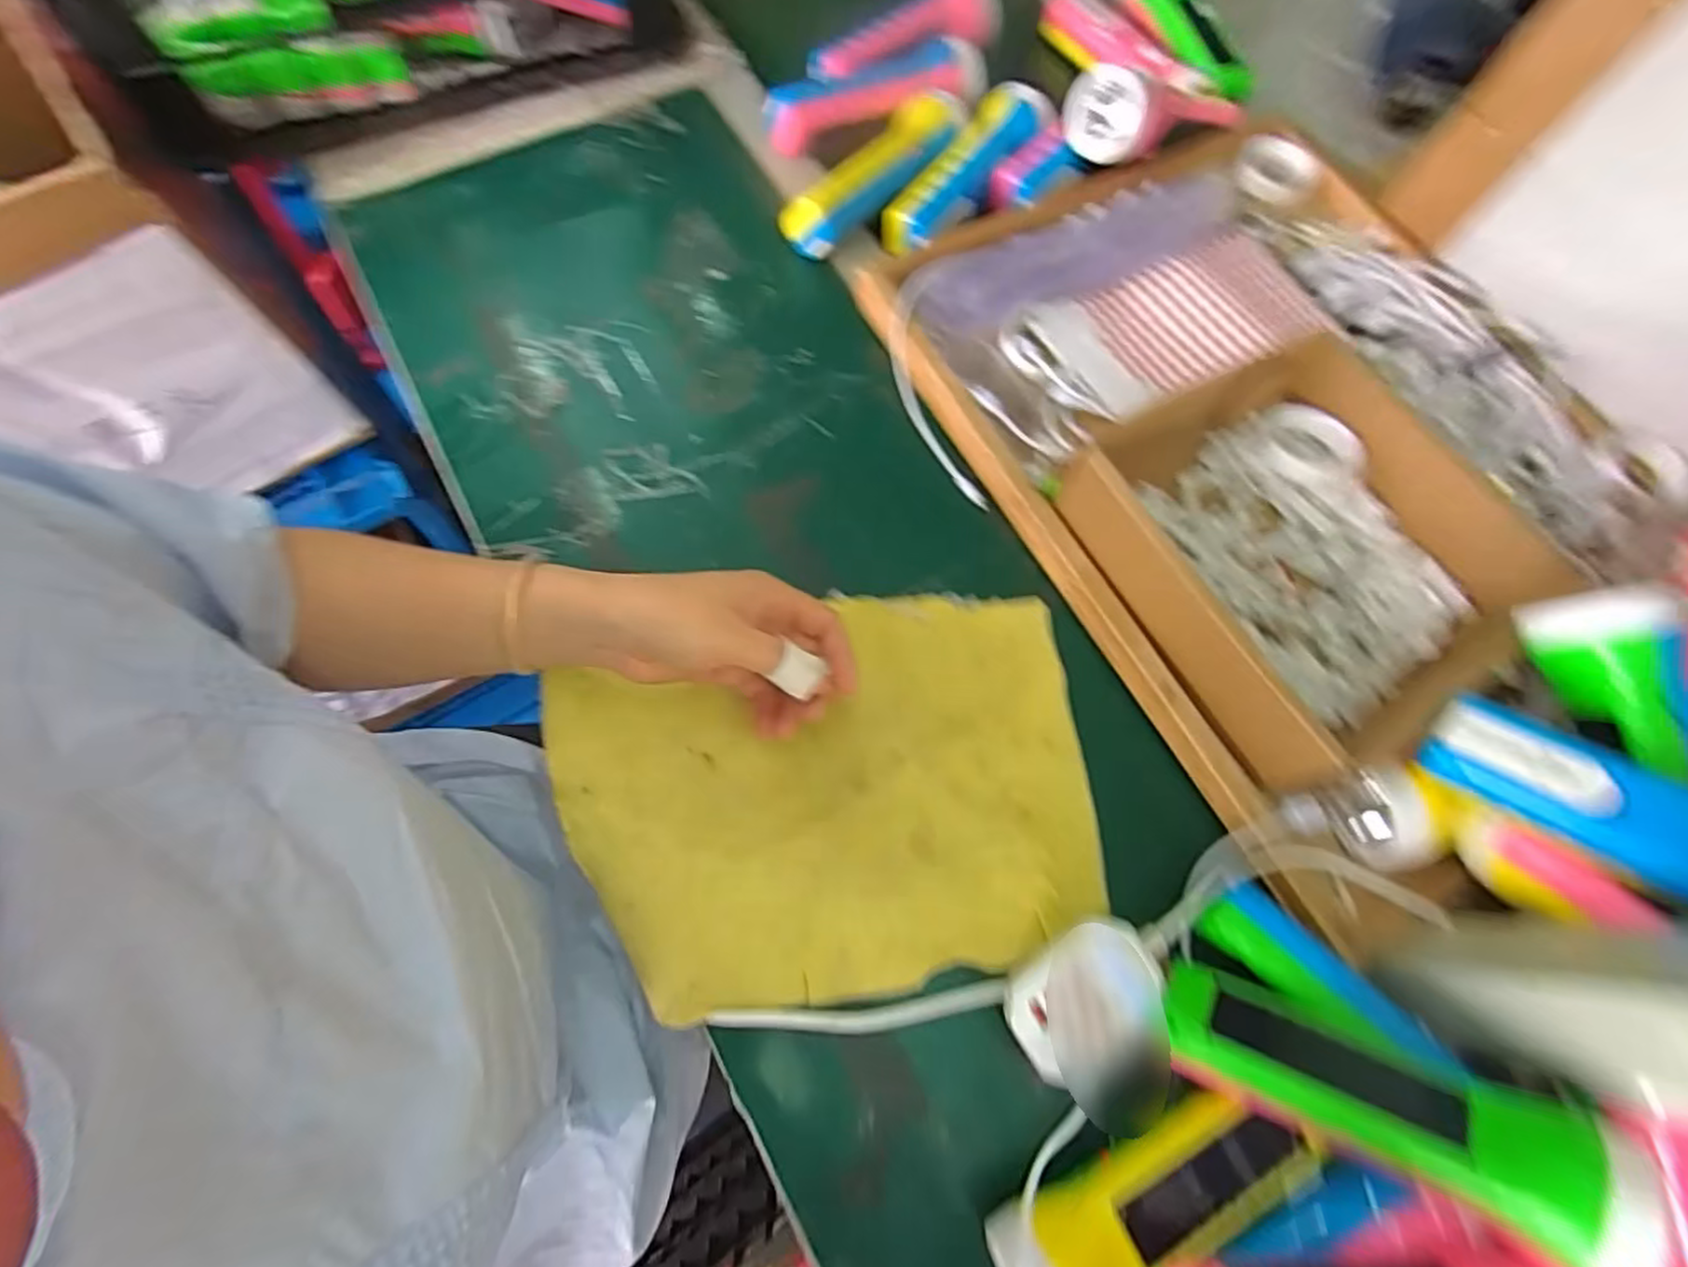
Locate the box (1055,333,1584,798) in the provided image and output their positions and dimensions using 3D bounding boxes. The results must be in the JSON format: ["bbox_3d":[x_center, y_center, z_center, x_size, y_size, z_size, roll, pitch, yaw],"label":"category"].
[{"bbox_3d":[0.269,-0.052,0.416,0.212,0.052,0.218,-28,75,-15],"label":"box"}]

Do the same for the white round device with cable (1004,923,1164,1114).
[{"bbox_3d":[0.122,0.180,0.349,0.083,0.025,0.064,-29,75,-15],"label":"white round device with cable"}]

